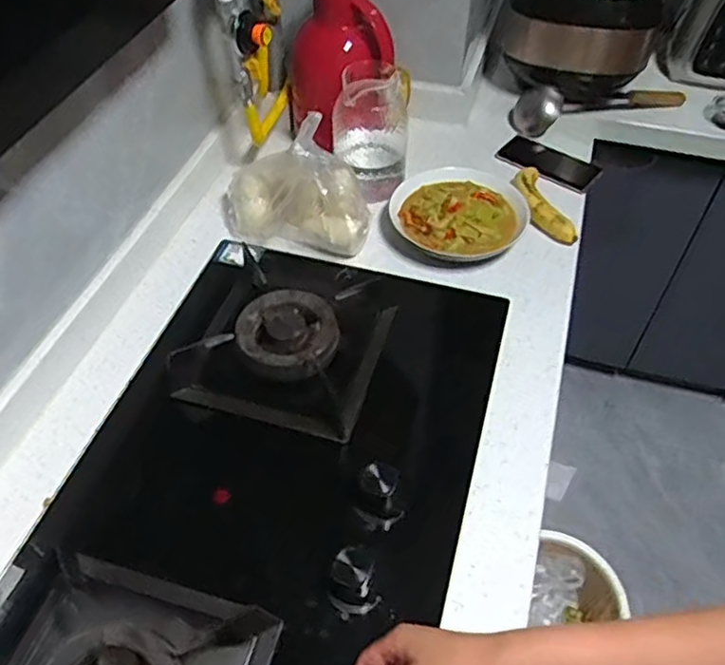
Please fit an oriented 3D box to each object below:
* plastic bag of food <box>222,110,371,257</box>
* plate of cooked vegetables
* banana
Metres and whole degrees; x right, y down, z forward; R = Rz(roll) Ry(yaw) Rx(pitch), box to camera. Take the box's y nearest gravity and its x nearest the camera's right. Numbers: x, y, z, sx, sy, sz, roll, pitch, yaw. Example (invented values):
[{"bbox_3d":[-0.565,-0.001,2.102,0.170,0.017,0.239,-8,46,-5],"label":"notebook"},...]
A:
[{"bbox_3d":[-0.103,-0.213,0.933,0.226,0.183,0.103,8,50,6],"label":"plastic bag of food"},{"bbox_3d":[0.144,-0.179,0.984,0.201,0.038,0.179,-8,50,-6],"label":"plate of cooked vegetables"},{"bbox_3d":[0.271,-0.198,1.003,0.058,0.034,0.152,-11,51,-9],"label":"banana"}]

